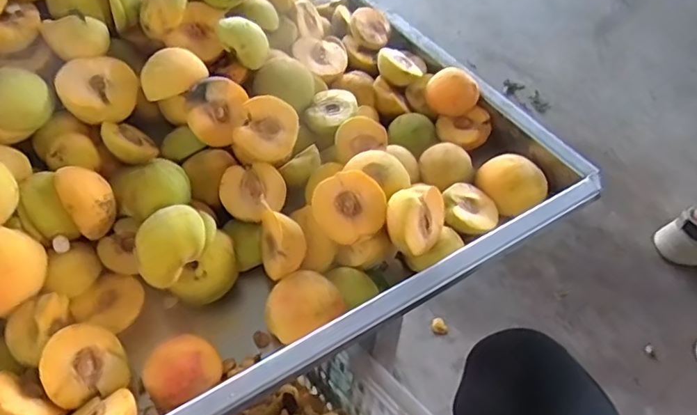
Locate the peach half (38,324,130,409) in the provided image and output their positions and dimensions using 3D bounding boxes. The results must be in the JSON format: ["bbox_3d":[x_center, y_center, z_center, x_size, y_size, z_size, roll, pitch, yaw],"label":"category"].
[{"bbox_3d":[-0.217,0.127,0.438,0.058,0.032,0.061,10,72,-32],"label":"peach half"}]

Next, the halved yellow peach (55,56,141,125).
[{"bbox_3d":[-0.251,-0.114,0.543,0.071,0.039,0.070,7,69,-19],"label":"halved yellow peach"}]

